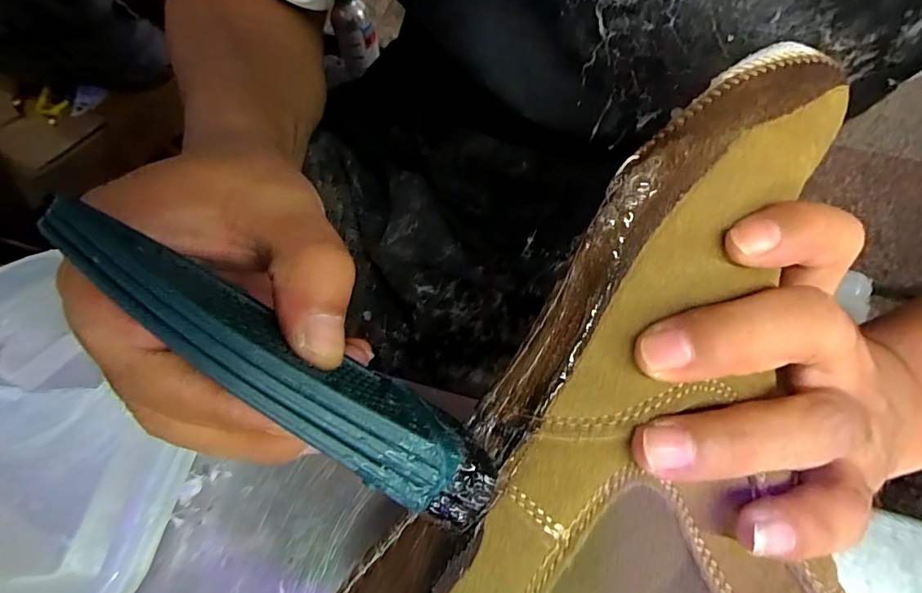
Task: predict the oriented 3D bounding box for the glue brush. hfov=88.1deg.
[{"bbox_3d":[-0.046,0.021,0.132,0.133,0.022,0.027,39,70,-15],"label":"glue brush"}]

